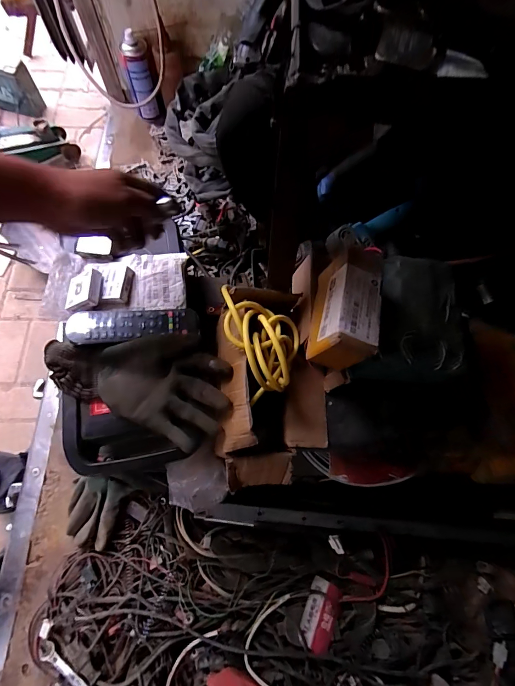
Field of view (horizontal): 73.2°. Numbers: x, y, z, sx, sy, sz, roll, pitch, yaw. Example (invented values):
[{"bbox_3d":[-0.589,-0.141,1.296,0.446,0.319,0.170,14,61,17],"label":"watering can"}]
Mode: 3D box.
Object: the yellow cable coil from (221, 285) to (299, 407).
[{"bbox_3d":[0.007,-0.012,0.395,0.084,0.054,0.139,-19,72,-9],"label":"yellow cable coil"}]

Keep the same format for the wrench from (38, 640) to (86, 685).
[{"bbox_3d":[-0.282,0.516,0.530,0.132,0.015,0.026,34,72,10],"label":"wrench"}]

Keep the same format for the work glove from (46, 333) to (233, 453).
[{"bbox_3d":[-0.137,0.031,0.413,0.229,0.050,0.120,24,71,7],"label":"work glove"}]

